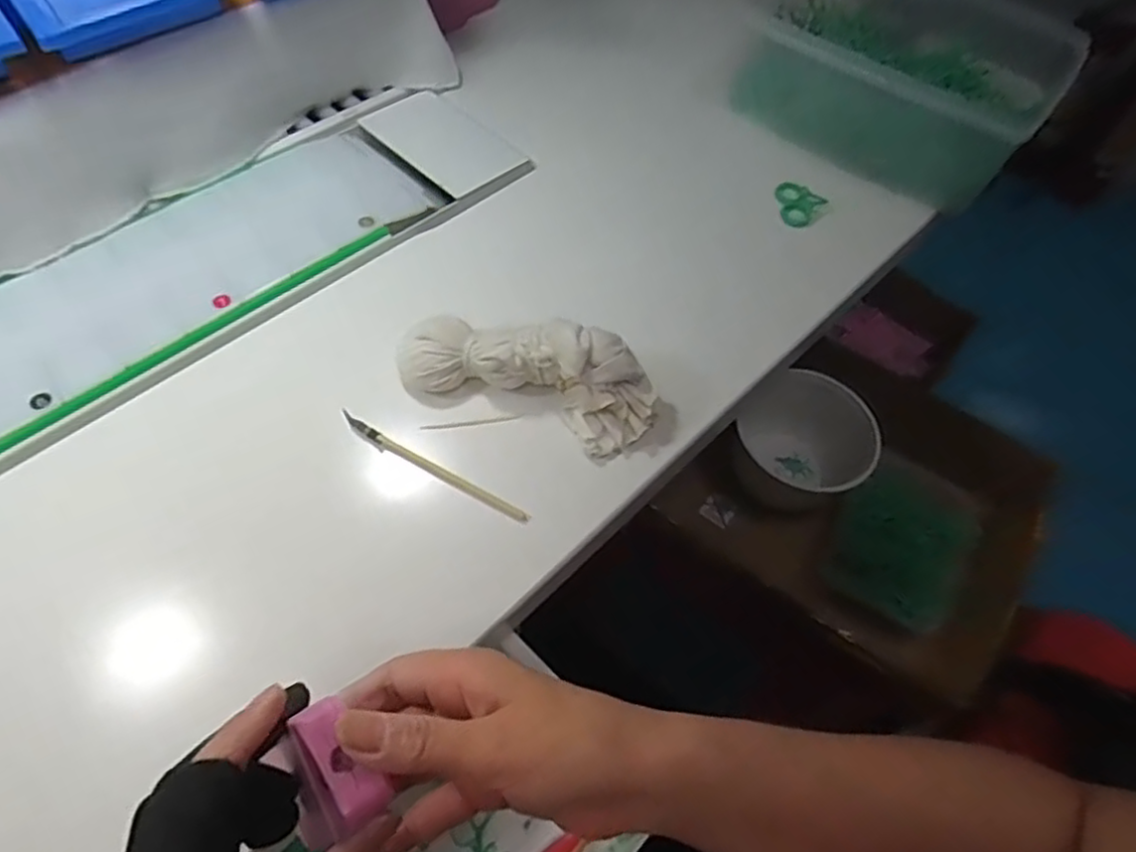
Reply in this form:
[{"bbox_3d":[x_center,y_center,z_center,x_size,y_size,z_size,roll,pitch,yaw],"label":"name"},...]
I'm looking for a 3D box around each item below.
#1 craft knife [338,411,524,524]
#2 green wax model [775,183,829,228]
[{"bbox_3d":[-0.080,0.024,0.401,0.128,0.007,0.007,28,60,13],"label":"craft knife"},{"bbox_3d":[0.179,-0.176,0.546,0.040,0.015,0.033,36,62,17],"label":"green wax model"}]

